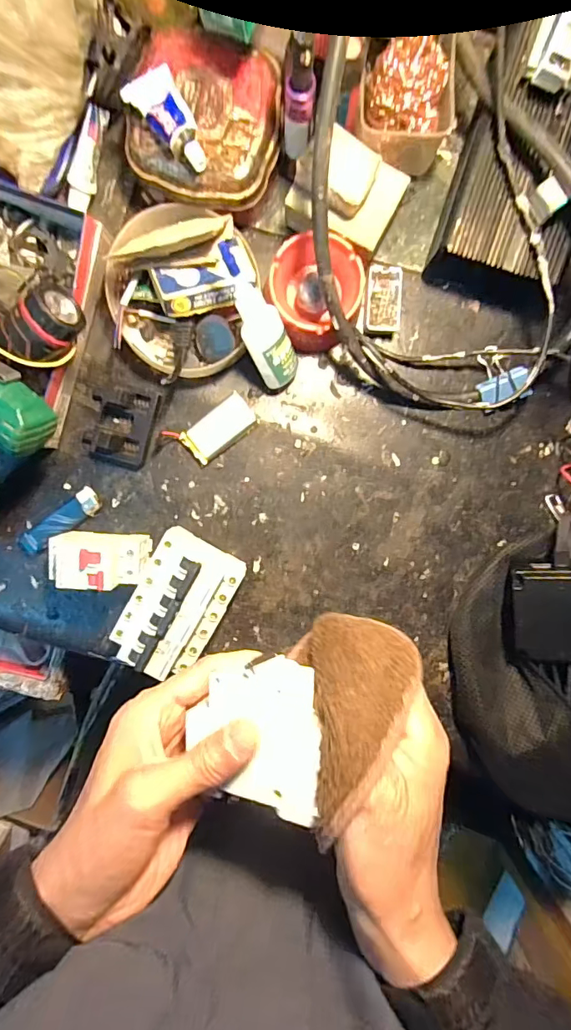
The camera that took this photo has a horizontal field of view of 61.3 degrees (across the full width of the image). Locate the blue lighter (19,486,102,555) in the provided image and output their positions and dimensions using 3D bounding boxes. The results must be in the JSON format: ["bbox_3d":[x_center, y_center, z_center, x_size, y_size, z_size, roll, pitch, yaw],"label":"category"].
[{"bbox_3d":[-0.210,0.007,0.448,0.084,0.012,0.024,-35,96,4],"label":"blue lighter"}]

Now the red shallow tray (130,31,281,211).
[{"bbox_3d":[-0.062,-0.308,0.377,0.111,0.024,0.110,18,96,-3],"label":"red shallow tray"}]

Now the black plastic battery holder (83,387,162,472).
[{"bbox_3d":[-0.150,-0.079,0.434,0.056,0.022,0.070,15,97,-2],"label":"black plastic battery holder"}]

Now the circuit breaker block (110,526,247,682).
[{"bbox_3d":[-0.093,0.077,0.426,0.077,0.072,0.108,27,96,-4],"label":"circuit breaker block"}]

